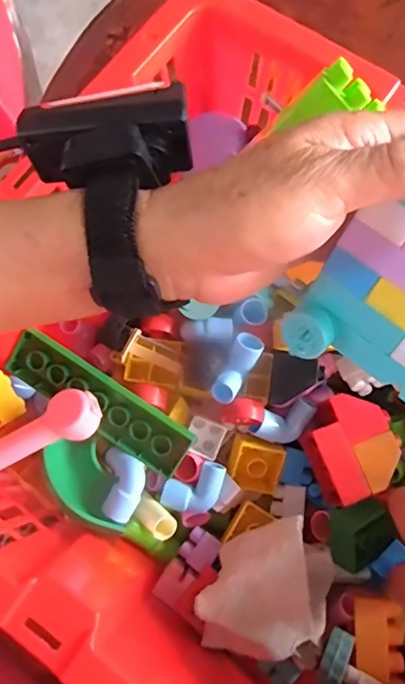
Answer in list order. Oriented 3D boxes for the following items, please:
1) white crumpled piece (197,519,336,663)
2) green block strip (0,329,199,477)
[{"bbox_3d":[0.041,0.147,0.308,0.089,0.036,0.068,-14,75,-5],"label":"white crumpled piece"},{"bbox_3d":[-0.065,0.039,0.338,0.125,0.021,0.032,33,77,8],"label":"green block strip"}]

